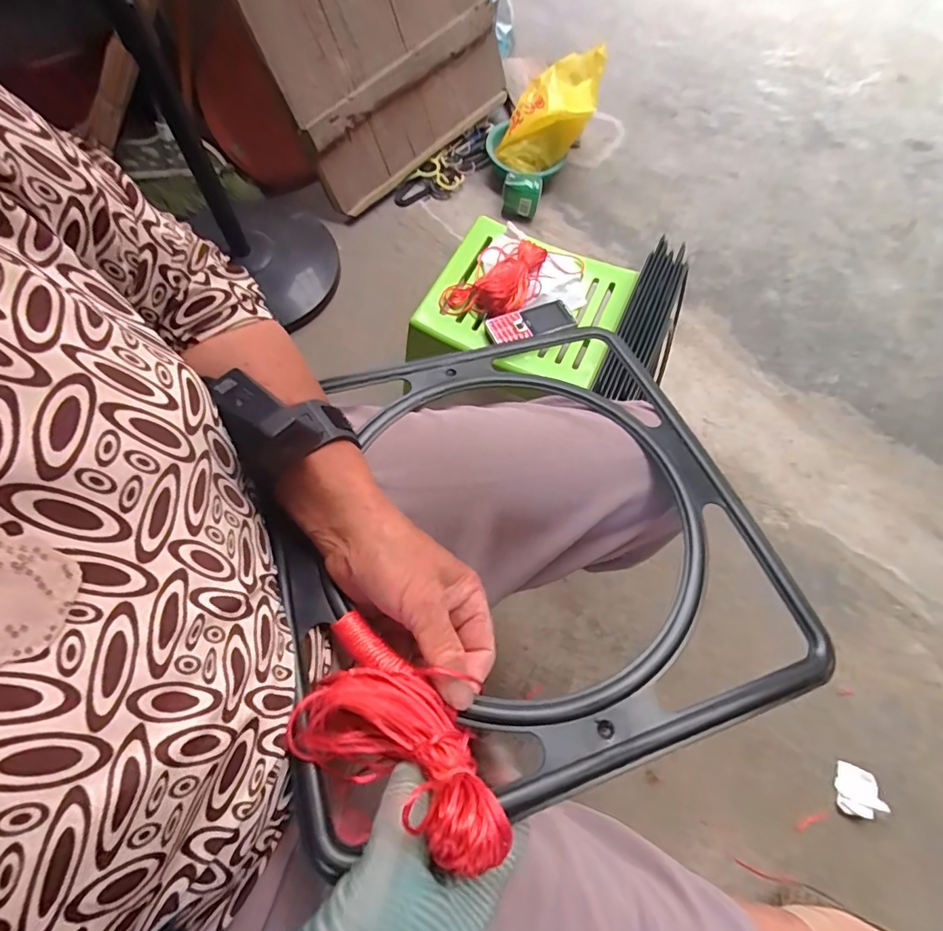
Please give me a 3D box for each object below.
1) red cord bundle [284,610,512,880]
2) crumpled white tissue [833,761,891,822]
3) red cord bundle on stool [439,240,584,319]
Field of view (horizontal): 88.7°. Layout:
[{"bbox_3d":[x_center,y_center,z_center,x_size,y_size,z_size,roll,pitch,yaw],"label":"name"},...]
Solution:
[{"bbox_3d":[-0.039,0.141,0.247,0.134,0.043,0.063,27,66,34],"label":"red cord bundle"},{"bbox_3d":[0.562,0.473,0.701,0.058,0.024,0.064,14,66,2],"label":"crumpled white tissue"},{"bbox_3d":[0.055,-0.295,0.739,0.230,0.043,0.126,-37,74,-18],"label":"red cord bundle on stool"}]

